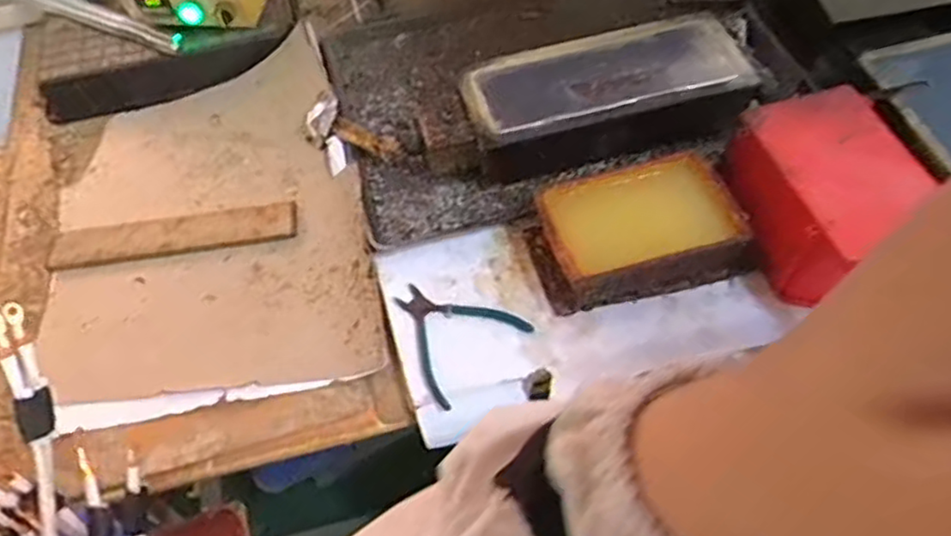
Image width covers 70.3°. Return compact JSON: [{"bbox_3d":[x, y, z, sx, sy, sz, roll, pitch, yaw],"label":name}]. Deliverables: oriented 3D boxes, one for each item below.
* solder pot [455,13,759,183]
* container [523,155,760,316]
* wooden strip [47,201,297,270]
[{"bbox_3d":[0.159,-0.205,0.830,0.339,0.104,0.159,-13,58,-5],"label":"solder pot"},{"bbox_3d":[0.171,-0.041,0.740,0.216,0.066,0.141,-12,58,-4],"label":"container"},{"bbox_3d":[-0.372,-0.041,0.831,0.301,0.013,0.052,-8,62,1],"label":"wooden strip"}]

